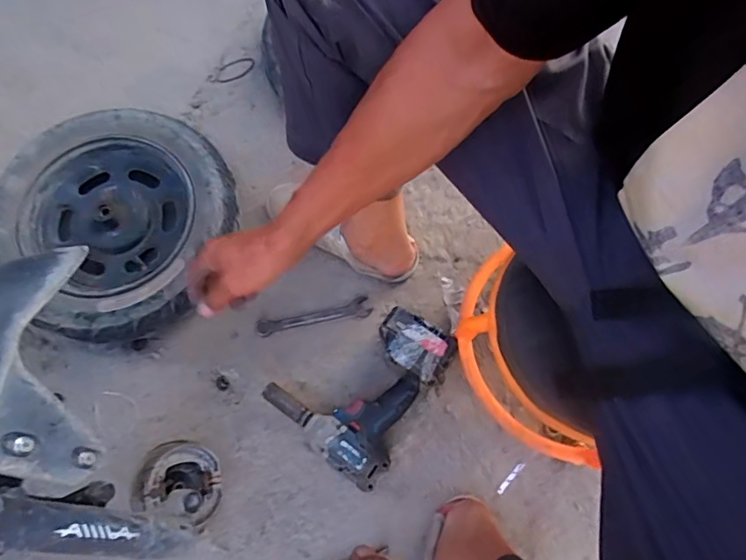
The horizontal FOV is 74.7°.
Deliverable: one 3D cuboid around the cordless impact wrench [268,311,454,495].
[{"bbox_3d":[0.003,0.156,0.713,0.179,0.078,0.240,42,76,15],"label":"cordless impact wrench"}]

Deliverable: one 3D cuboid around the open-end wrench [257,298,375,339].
[{"bbox_3d":[-0.096,0.059,0.789,0.184,0.006,0.033,-11,71,-5],"label":"open-end wrench"}]

